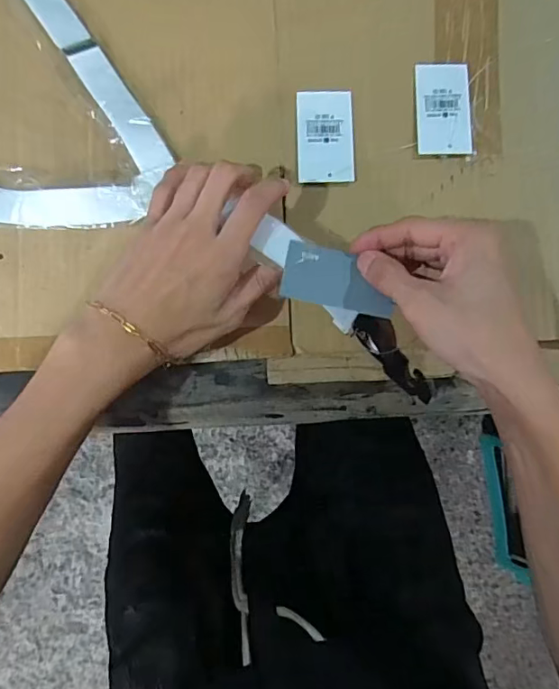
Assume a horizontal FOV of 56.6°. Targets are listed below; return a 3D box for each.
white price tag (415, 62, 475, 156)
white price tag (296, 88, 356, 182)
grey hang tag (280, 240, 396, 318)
[{"bbox_3d":[0.120,-0.173,0.379,0.040,0.004,0.071,-1,84,0],"label":"white price tag"},{"bbox_3d":[0.034,-0.152,0.380,0.040,0.004,0.069,-1,84,0],"label":"white price tag"},{"bbox_3d":[0.038,-0.042,0.329,0.069,0.007,0.037,12,83,9],"label":"grey hang tag"}]

